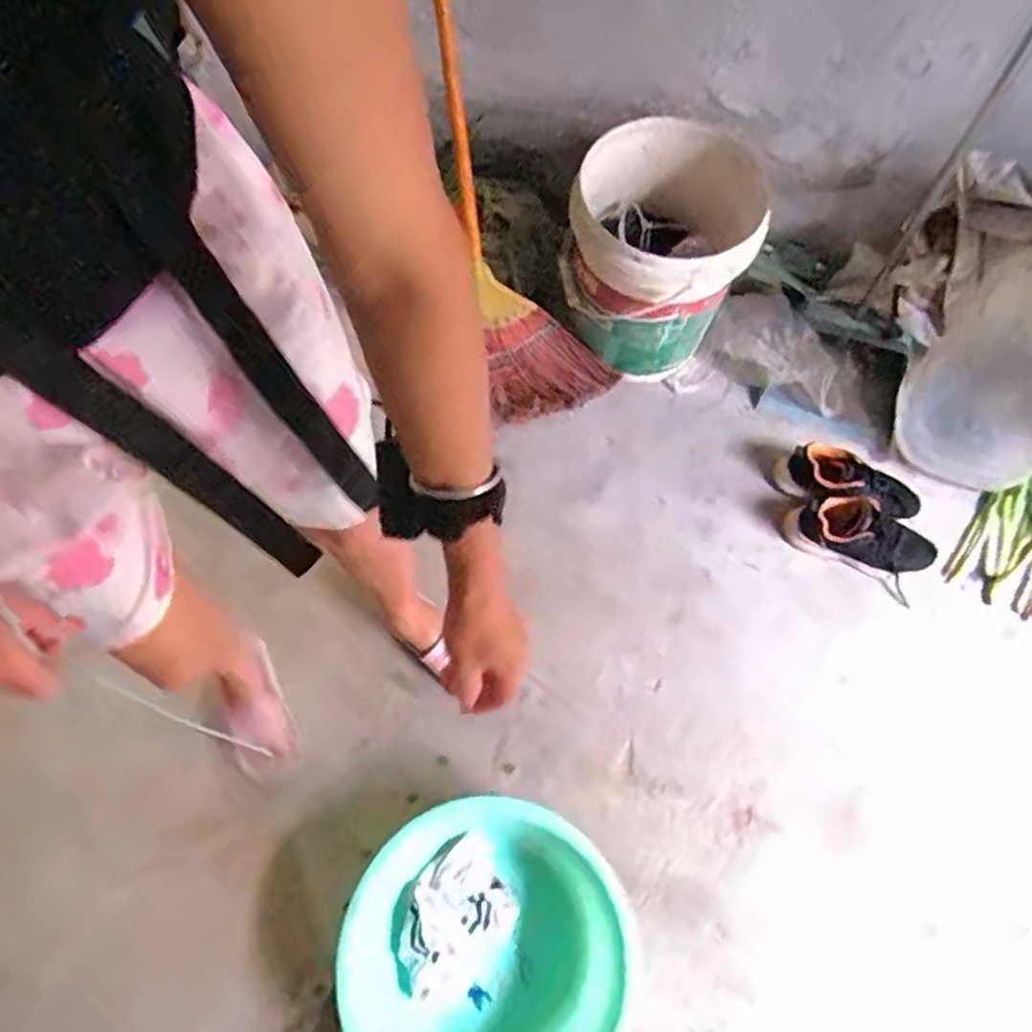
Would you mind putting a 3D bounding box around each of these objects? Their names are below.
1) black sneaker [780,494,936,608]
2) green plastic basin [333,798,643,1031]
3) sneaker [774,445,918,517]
[{"bbox_3d":[0.599,0.040,1.193,0.248,0.096,0.119,27,70,12],"label":"black sneaker"},{"bbox_3d":[-0.039,0.581,0.924,0.336,0.173,0.357,0,67,1],"label":"green plastic basin"},{"bbox_3d":[0.599,-0.061,1.235,0.249,0.099,0.095,14,68,7],"label":"sneaker"}]

